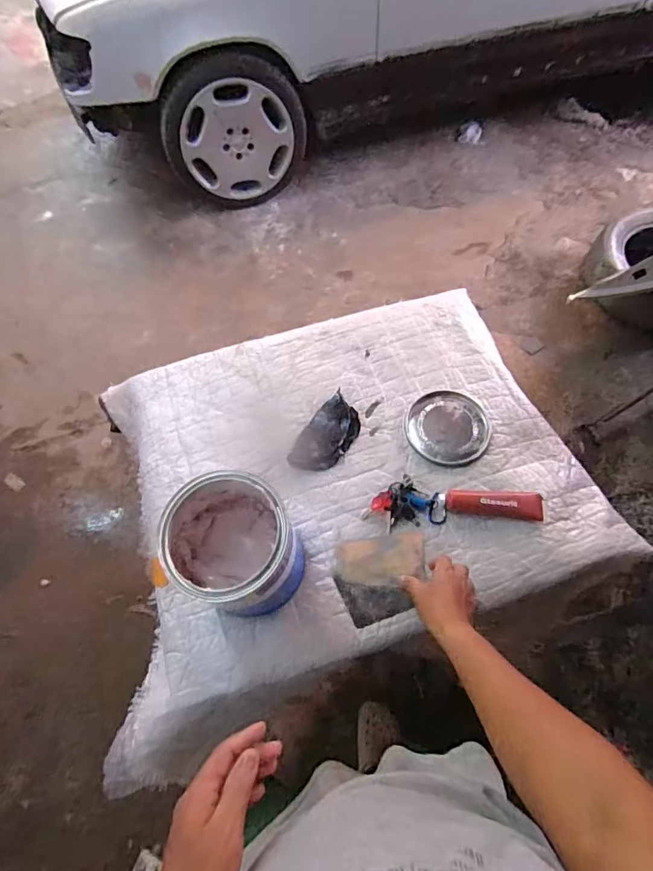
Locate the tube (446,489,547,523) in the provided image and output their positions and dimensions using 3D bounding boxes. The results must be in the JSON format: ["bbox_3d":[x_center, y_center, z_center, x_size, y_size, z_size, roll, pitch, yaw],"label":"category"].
[{"bbox_3d":[0.282,0.106,0.780,0.164,0.030,0.050,4,63,6],"label":"tube"}]

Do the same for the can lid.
[{"bbox_3d":[0.220,-0.016,0.854,0.146,0.008,0.142,-1,63,3],"label":"can lid"}]

